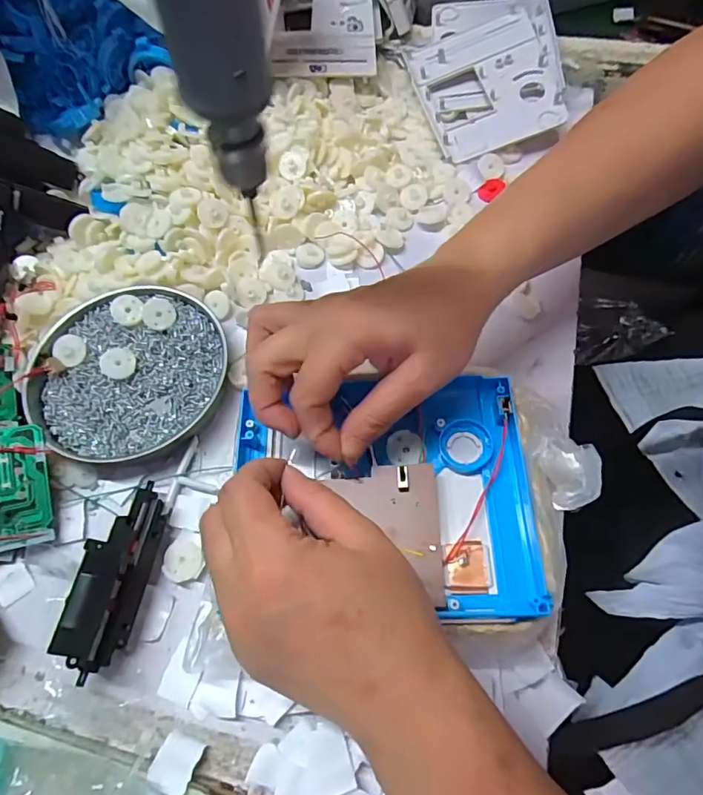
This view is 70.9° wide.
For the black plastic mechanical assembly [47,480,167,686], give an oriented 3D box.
[{"bbox_3d":[-0.131,0.098,0.277,0.027,0.038,0.096,8,51,3],"label":"black plastic mechanical assembly"}]

